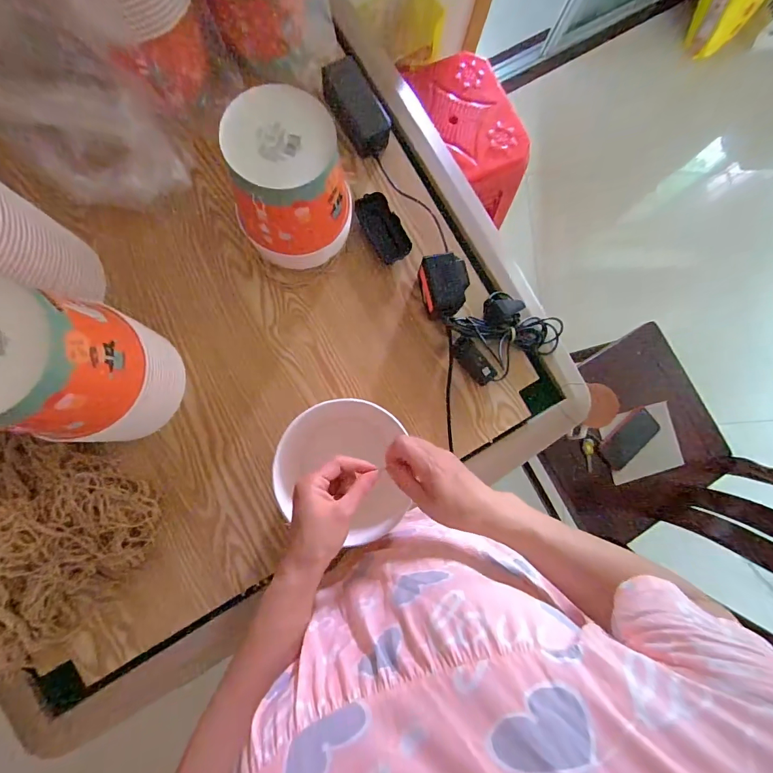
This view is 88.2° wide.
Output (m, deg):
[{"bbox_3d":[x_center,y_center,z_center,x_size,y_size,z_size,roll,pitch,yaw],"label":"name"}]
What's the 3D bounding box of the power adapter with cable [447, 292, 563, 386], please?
[{"bbox_3d":[0.185,-0.084,0.613,0.183,0.044,0.118,-26,86,-8],"label":"power adapter with cable"}]

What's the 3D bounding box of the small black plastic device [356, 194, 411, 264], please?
[{"bbox_3d":[-0.005,-0.245,0.617,0.050,0.031,0.104,-33,87,-9],"label":"small black plastic device"}]

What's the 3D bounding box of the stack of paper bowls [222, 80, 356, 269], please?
[{"bbox_3d":[-0.123,-0.251,0.524,0.148,0.183,0.145,-5,83,-6],"label":"stack of paper bowls"}]

